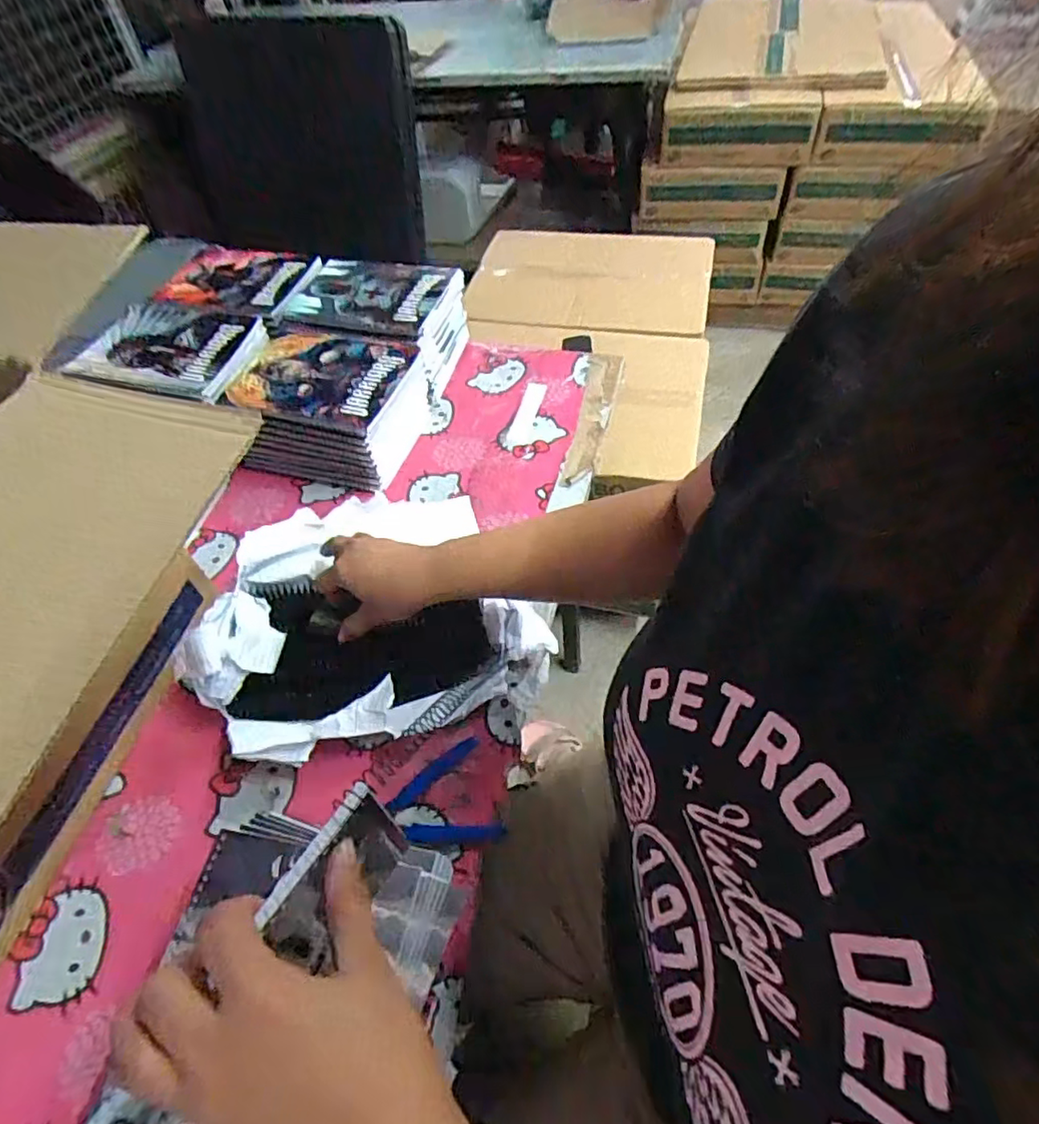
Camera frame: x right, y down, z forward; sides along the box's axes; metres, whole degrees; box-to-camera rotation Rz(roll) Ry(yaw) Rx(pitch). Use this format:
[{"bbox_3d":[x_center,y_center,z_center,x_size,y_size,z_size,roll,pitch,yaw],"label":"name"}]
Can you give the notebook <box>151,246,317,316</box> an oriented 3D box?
[{"bbox_3d":[-0.391,-0.390,0.847,0.198,0.013,0.147,12,55,15],"label":"notebook"}]

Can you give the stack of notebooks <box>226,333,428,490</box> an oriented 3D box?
[{"bbox_3d":[-0.228,-0.191,0.767,0.193,0.125,0.155,8,54,12],"label":"stack of notebooks"}]

